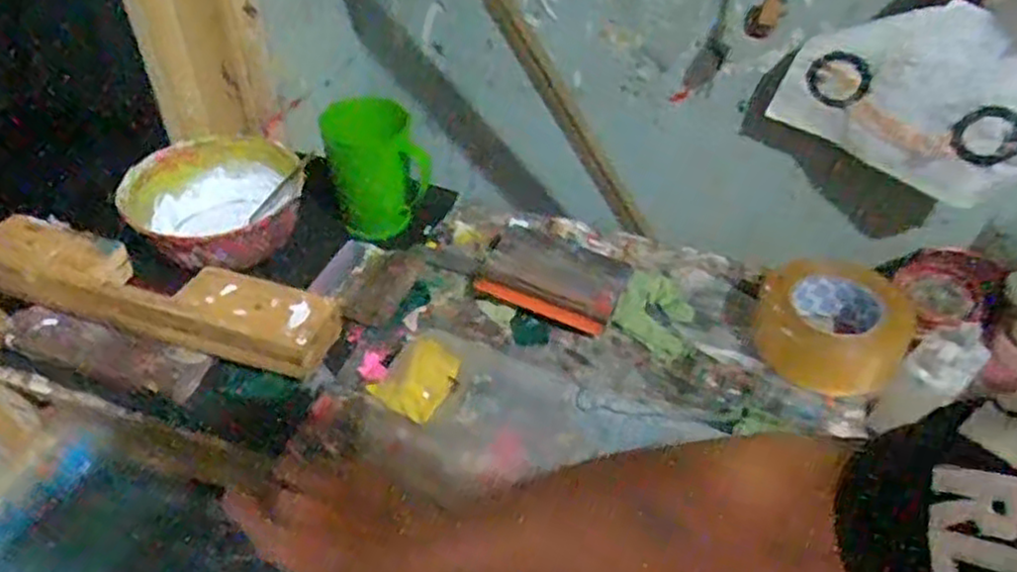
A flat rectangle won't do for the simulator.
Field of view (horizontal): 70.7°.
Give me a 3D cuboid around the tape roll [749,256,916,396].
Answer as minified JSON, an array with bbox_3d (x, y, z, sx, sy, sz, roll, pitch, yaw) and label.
[{"bbox_3d":[0.290,0.033,0.650,0.123,0.062,0.123,0,42,0],"label":"tape roll"}]

